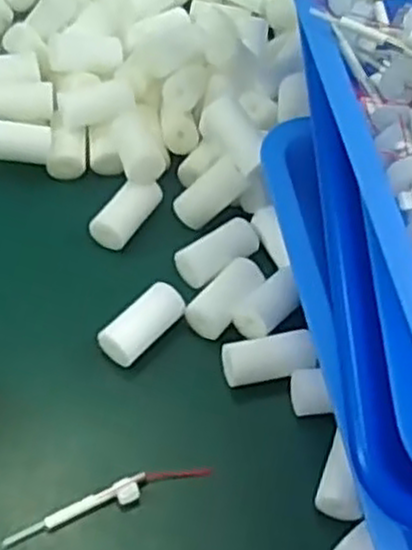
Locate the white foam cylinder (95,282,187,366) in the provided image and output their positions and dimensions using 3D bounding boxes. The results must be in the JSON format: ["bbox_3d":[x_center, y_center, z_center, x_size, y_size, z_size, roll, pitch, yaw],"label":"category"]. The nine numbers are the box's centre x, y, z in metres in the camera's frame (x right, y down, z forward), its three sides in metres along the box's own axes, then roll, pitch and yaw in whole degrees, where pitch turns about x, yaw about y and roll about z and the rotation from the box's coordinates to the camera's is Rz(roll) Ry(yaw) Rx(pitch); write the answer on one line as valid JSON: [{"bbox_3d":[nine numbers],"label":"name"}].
[{"bbox_3d":[-0.030,0.024,0.363,0.019,0.019,0.042,37,58,21],"label":"white foam cylinder"}]

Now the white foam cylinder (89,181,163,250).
[{"bbox_3d":[-0.042,-0.032,0.405,0.019,0.019,0.042,28,55,15],"label":"white foam cylinder"}]

